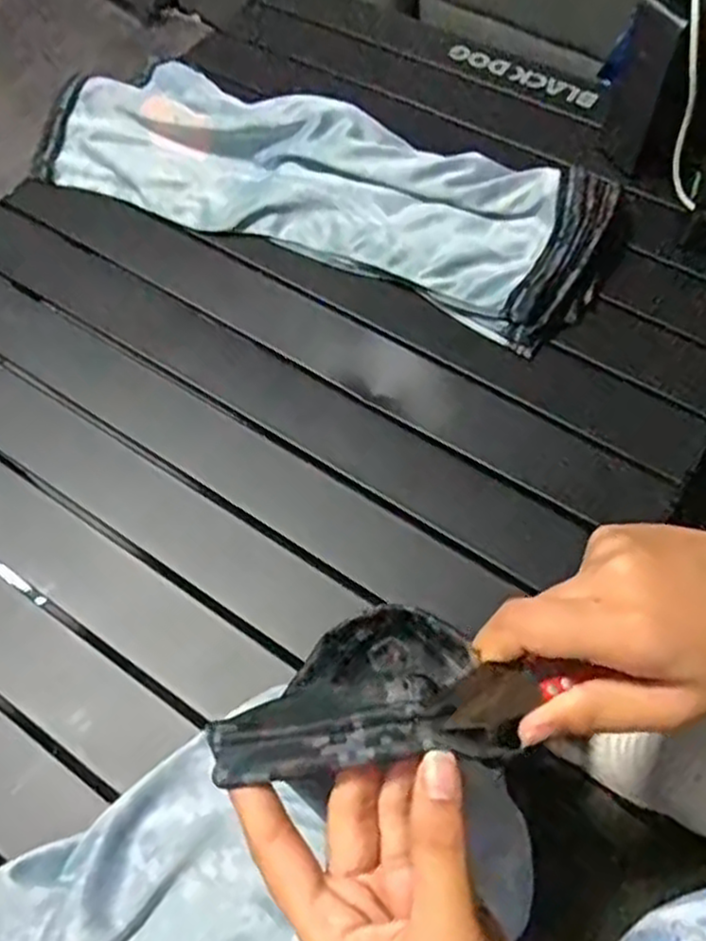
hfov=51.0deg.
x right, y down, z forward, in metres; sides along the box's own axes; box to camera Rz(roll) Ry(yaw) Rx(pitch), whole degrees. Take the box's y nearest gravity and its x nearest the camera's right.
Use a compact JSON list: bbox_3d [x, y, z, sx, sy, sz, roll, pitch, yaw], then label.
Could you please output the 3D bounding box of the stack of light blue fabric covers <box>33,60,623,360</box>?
[{"bbox_3d":[-0.034,-0.239,0.596,0.467,0.060,0.144,25,65,15],"label":"stack of light blue fabric covers"}]

